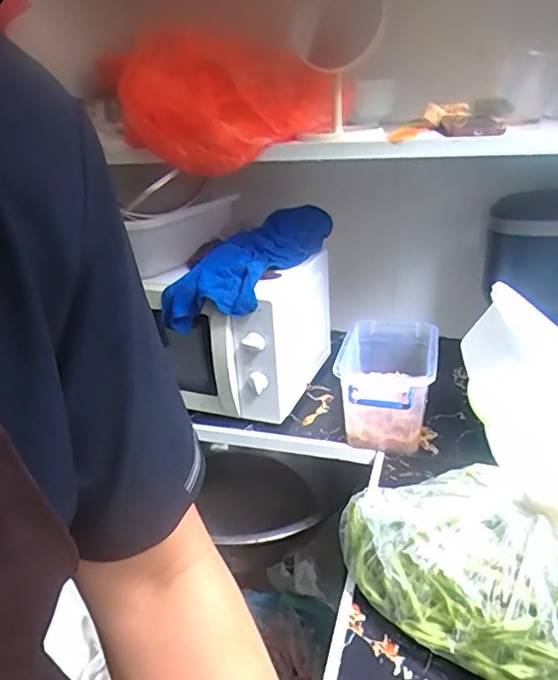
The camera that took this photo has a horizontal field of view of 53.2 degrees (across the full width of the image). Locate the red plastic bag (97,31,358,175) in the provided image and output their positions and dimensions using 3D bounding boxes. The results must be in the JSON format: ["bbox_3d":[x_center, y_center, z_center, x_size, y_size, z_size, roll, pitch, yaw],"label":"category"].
[{"bbox_3d":[-0.060,-0.312,0.731,0.306,0.151,0.098,-4,24,-3],"label":"red plastic bag"}]

